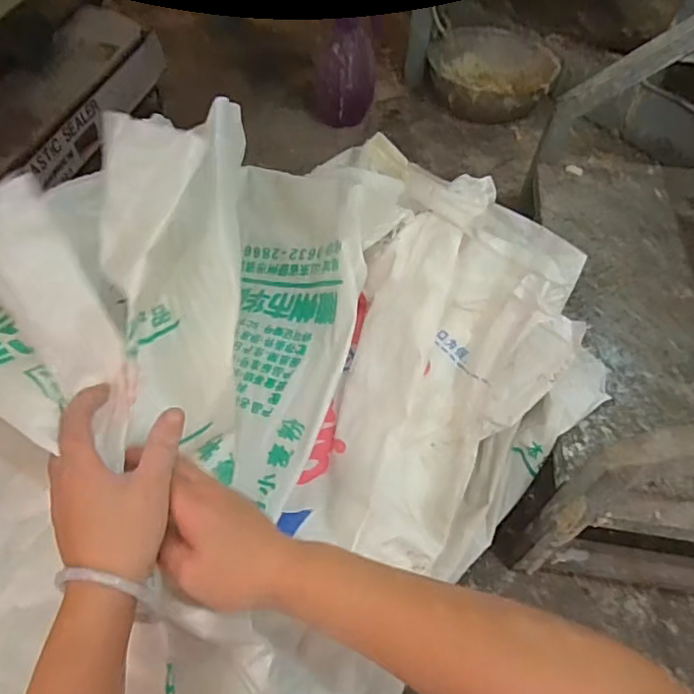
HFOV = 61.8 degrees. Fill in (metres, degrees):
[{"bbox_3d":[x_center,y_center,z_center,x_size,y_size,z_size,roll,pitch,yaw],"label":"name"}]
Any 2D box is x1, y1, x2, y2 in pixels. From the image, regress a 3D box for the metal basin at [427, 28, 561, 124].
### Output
[{"bbox_3d":[0.337,-0.636,1.363,0.281,0.099,0.278,2,52,-2],"label":"metal basin"}]

